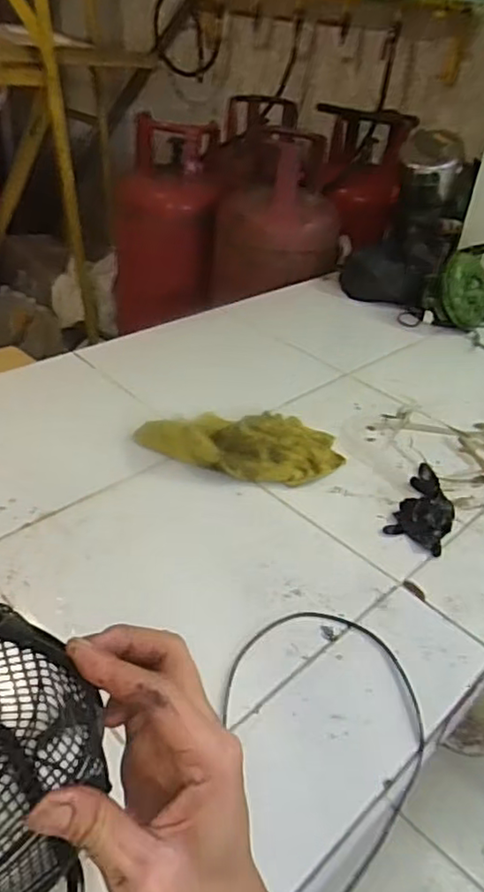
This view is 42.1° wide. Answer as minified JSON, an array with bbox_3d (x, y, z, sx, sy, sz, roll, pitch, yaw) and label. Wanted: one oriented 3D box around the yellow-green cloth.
[{"bbox_3d":[-0.001,-0.006,1.027,0.329,0.047,0.164,6,35,-1],"label":"yellow-green cloth"}]

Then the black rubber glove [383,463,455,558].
[{"bbox_3d":[0.290,0.077,0.957,0.086,0.041,0.213,22,38,20],"label":"black rubber glove"}]

